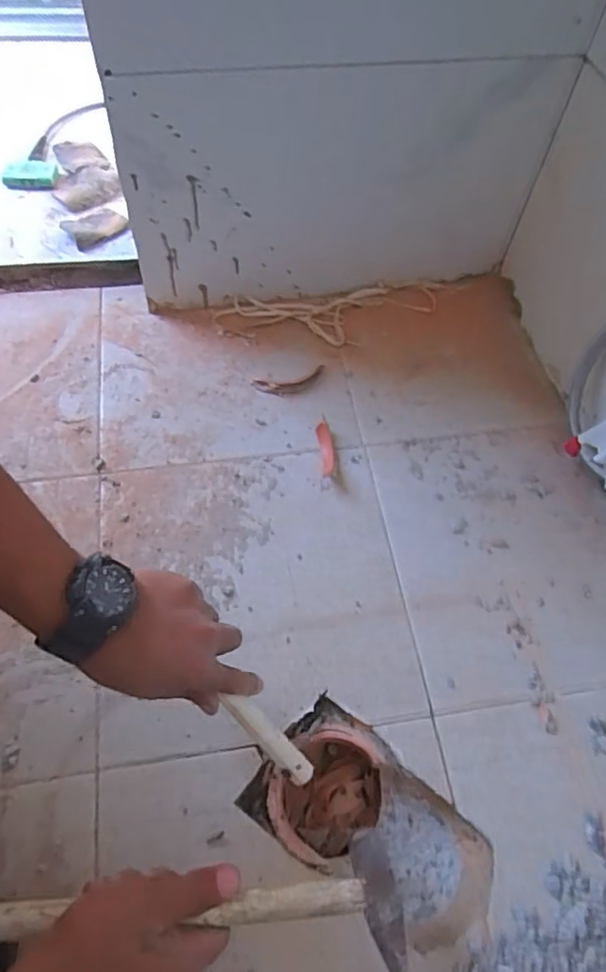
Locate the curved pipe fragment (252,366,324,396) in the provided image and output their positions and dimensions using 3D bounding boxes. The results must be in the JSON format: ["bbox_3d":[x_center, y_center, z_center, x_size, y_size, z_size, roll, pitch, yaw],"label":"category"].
[{"bbox_3d":[-0.013,-0.125,0.715,0.090,0.005,0.031,-15,62,-12],"label":"curved pipe fragment"}]

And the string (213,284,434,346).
[{"bbox_3d":[0.032,-0.225,0.773,0.288,0.010,0.096,-3,60,-5],"label":"string"}]

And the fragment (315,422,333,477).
[{"bbox_3d":[0.026,-0.039,0.653,0.015,0.010,0.068,-4,60,-6],"label":"fragment"}]

